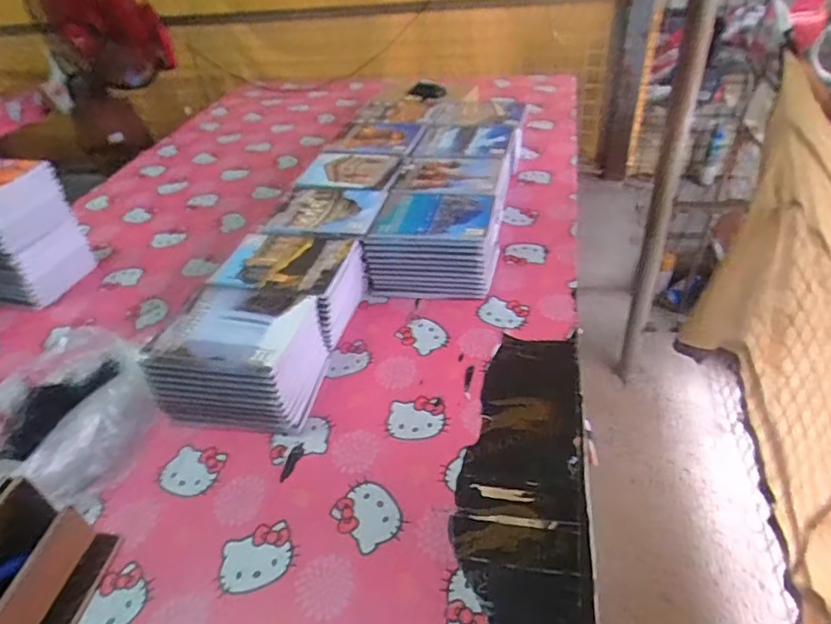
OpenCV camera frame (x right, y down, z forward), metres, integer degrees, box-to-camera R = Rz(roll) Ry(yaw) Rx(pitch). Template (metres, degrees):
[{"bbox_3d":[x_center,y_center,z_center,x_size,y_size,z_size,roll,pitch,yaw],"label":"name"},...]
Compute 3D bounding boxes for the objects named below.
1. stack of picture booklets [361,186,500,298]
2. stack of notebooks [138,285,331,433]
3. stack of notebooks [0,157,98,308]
[{"bbox_3d":[0.028,-0.121,0.956,0.210,0.115,0.174,0,39,8],"label":"stack of picture booklets"},{"bbox_3d":[-0.244,0.065,0.779,0.196,0.119,0.172,4,40,12],"label":"stack of notebooks"},{"bbox_3d":[-0.763,-0.145,1.020,0.205,0.234,0.163,7,41,16],"label":"stack of notebooks"}]

